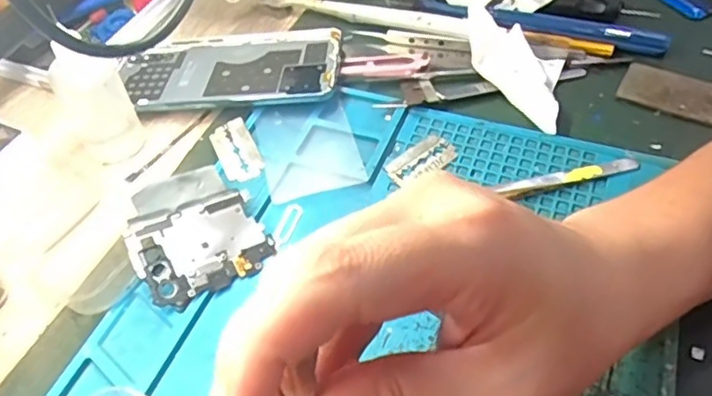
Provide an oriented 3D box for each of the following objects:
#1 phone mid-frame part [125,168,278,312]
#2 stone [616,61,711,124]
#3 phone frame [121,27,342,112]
[{"bbox_3d":[-0.083,0.017,0.305,0.063,0.009,0.065,-27,73,-27],"label":"phone mid-frame part"},{"bbox_3d":[0.194,-0.065,0.366,0.060,0.004,0.036,23,56,21],"label":"stone"},{"bbox_3d":[-0.085,-0.086,0.399,0.145,0.009,0.075,-3,50,2],"label":"phone frame"}]

